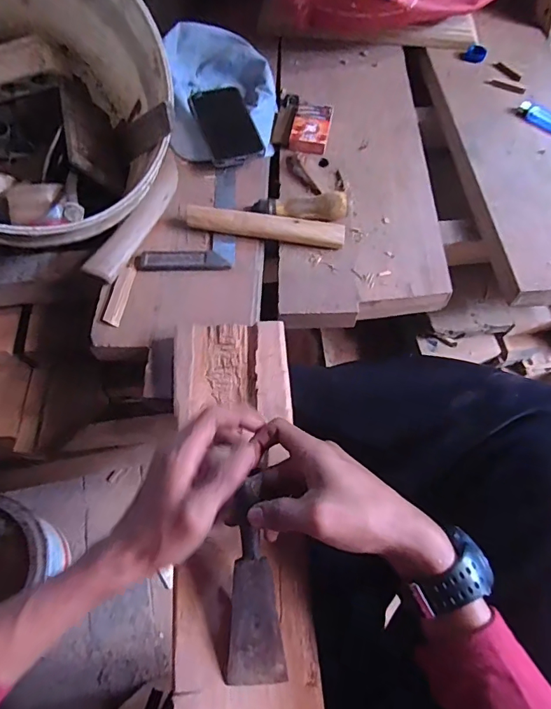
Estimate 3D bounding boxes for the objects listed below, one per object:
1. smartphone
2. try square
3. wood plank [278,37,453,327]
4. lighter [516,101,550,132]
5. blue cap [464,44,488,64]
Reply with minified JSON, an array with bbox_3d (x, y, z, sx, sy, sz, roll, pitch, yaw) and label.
[{"bbox_3d":[-0.070,-0.330,0.643,0.074,0.010,0.138,-18,70,-8],"label":"smartphone"},{"bbox_3d":[-0.112,-0.181,0.589,0.119,0.013,0.171,-1,62,-1],"label":"try square"},{"bbox_3d":[0.114,-0.289,0.654,0.207,0.030,0.559,1,62,1],"label":"wood plank"},{"bbox_3d":[0.411,-0.362,0.684,0.081,0.017,0.031,39,69,18],"label":"lighter"},{"bbox_3d":[0.345,-0.516,0.767,0.033,0.015,0.029,23,65,12],"label":"blue cap"}]

